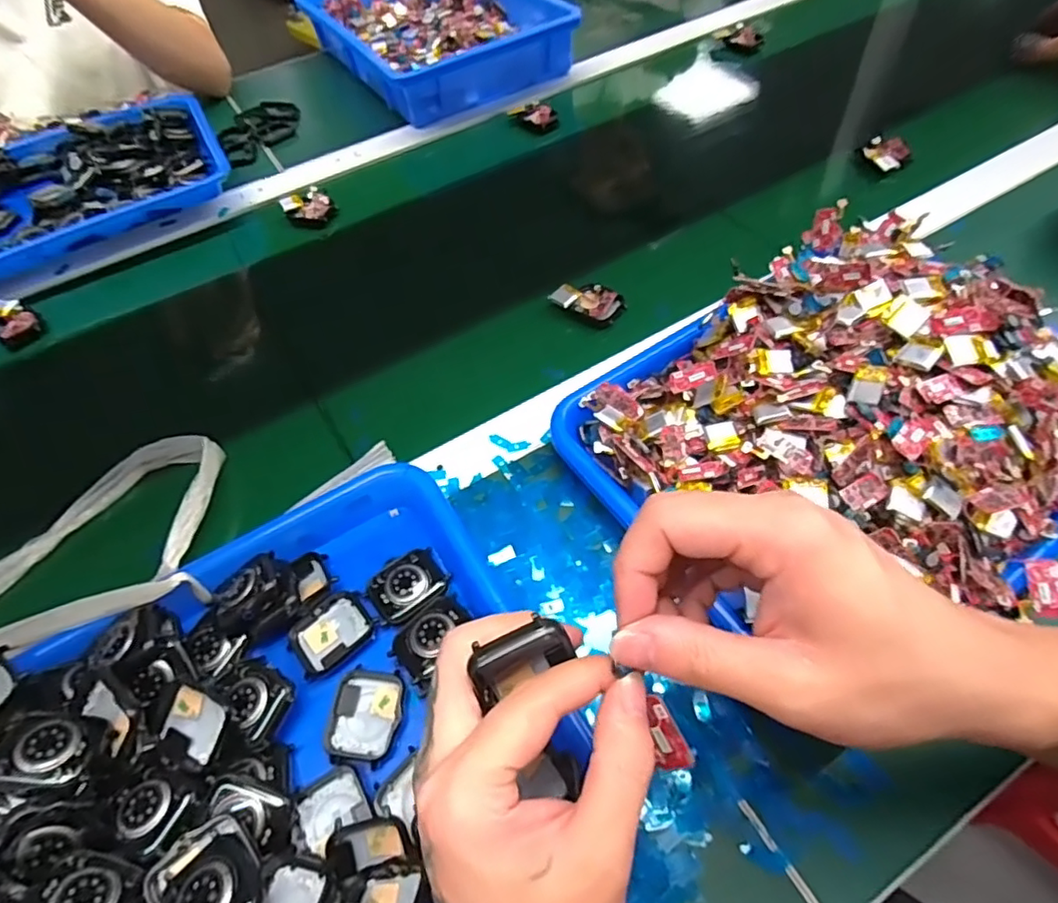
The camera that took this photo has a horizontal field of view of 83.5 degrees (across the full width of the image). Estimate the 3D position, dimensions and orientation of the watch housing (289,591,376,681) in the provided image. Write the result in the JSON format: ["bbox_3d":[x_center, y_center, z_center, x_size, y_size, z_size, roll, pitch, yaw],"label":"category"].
[{"bbox_3d":[-0.115,0.105,0.346,0.043,0.009,0.037,-34,60,-17],"label":"watch housing"}]

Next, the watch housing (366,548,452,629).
[{"bbox_3d":[-0.073,0.080,0.357,0.047,0.008,0.036,-29,59,-14],"label":"watch housing"}]

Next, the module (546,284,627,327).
[{"bbox_3d":[0.051,-0.128,0.501,0.056,0.010,0.040,29,63,22],"label":"module"}]

